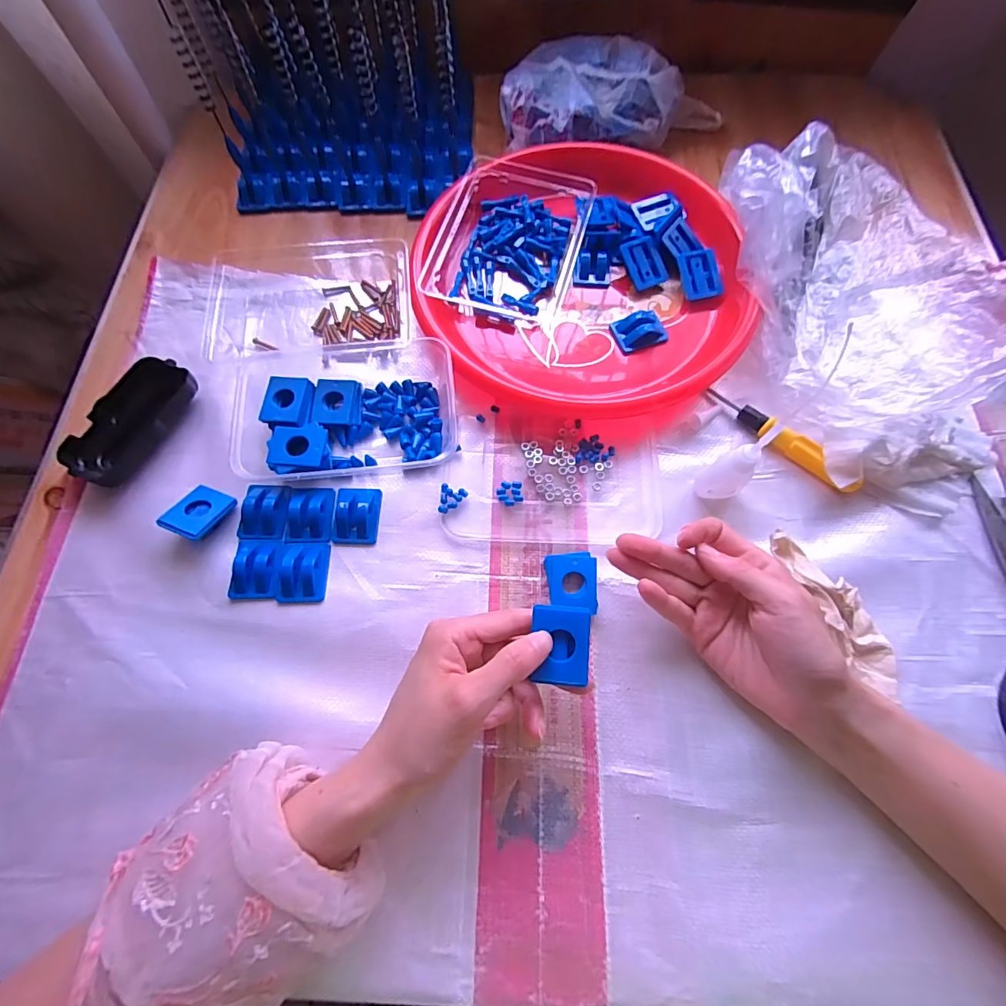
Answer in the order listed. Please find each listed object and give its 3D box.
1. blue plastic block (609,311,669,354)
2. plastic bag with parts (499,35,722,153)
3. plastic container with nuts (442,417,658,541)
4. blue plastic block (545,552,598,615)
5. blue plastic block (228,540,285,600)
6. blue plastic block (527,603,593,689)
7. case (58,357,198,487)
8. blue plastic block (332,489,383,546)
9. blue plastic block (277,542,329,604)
[{"bbox_3d":[0.121,-0.152,0.413,0.046,0.013,0.031,-17,69,-6],"label":"blue plastic block"},{"bbox_3d":[0.112,-0.423,0.493,0.236,0.063,0.109,-13,69,-4],"label":"plastic bag with parts"},{"bbox_3d":[0.039,-0.020,0.371,0.167,0.009,0.102,0,69,1],"label":"plastic container with nuts"},{"bbox_3d":[0.050,0.057,0.339,0.035,0.012,0.042,-2,69,0],"label":"blue plastic block"},{"bbox_3d":[-0.181,0.047,0.344,0.036,0.012,0.043,0,69,1],"label":"blue plastic block"},{"bbox_3d":[0.034,0.082,0.273,0.033,0.007,0.044,6,69,3],"label":"blue plastic block"},{"bbox_3d":[-0.298,-0.066,0.379,0.051,0.027,0.109,31,72,12],"label":"case"},{"bbox_3d":[-0.113,0.008,0.360,0.034,0.015,0.046,1,69,1],"label":"blue plastic block"},{"bbox_3d":[-0.147,0.049,0.343,0.034,0.012,0.044,-1,69,0],"label":"blue plastic block"}]

